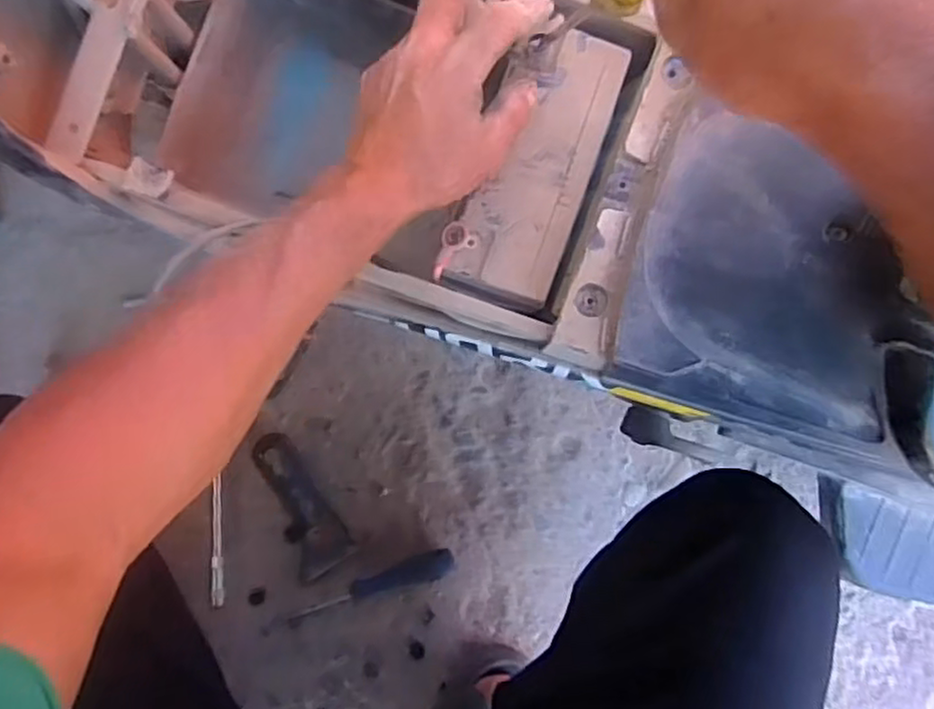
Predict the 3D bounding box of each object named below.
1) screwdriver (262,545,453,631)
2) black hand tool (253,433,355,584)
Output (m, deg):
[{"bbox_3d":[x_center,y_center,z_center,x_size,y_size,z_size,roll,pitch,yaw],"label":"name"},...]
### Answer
[{"bbox_3d":[-0.105,0.232,0.695,0.191,0.033,0.028,-19,88,-8],"label":"screwdriver"},{"bbox_3d":[-0.166,0.146,0.691,0.056,0.033,0.142,-29,90,-9],"label":"black hand tool"}]

